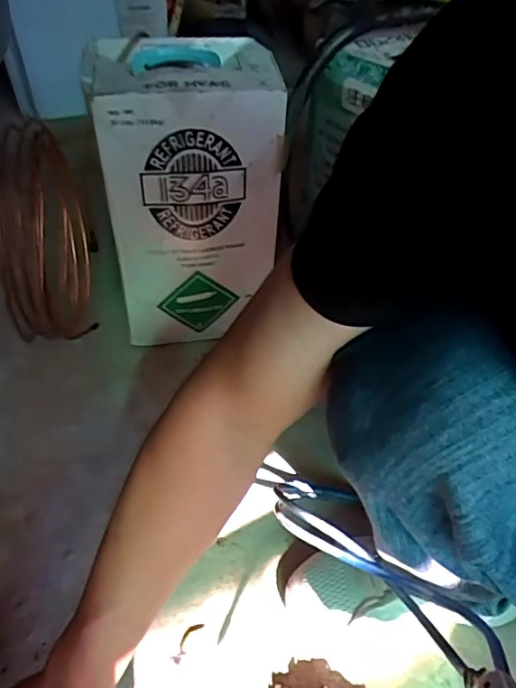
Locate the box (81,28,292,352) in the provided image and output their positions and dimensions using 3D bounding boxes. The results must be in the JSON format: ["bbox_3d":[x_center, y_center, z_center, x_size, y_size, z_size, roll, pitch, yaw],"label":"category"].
[{"bbox_3d":[-0.112,-0.238,0.855,0.245,0.419,0.216,-6,43,-12],"label":"box"}]

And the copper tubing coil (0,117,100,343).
[{"bbox_3d":[-0.363,-0.190,0.871,0.160,0.347,0.334,-17,46,-23],"label":"copper tubing coil"}]

